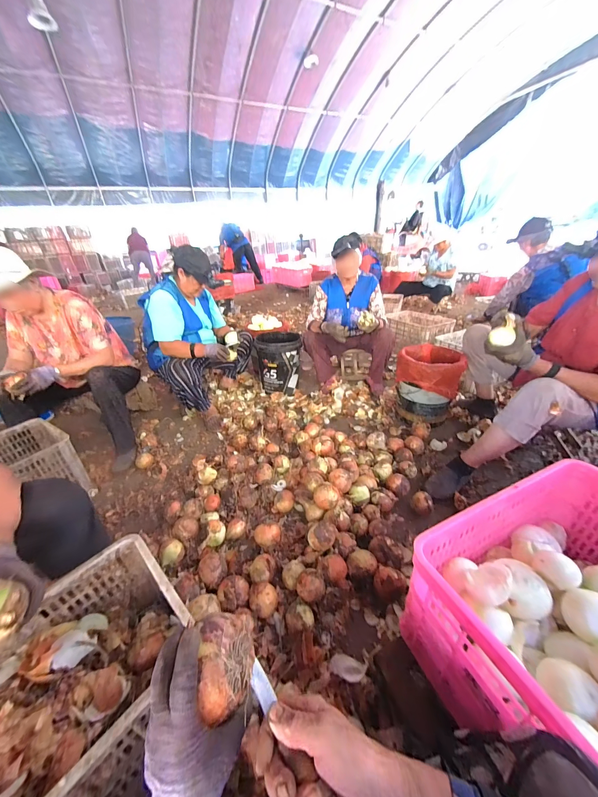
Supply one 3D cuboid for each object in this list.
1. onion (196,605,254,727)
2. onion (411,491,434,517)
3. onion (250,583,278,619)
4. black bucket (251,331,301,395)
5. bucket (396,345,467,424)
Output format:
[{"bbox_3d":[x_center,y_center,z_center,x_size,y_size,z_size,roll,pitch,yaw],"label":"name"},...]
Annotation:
[{"bbox_3d":[-0.076,0.286,0.309,0.055,0.051,0.082,-11,33,-11],"label":"onion"},{"bbox_3d":[0.449,0.391,1.022,0.060,0.081,0.067,-3,29,2],"label":"onion"},{"bbox_3d":[-0.097,0.553,0.768,0.078,0.061,0.080,-4,29,1],"label":"onion"},{"bbox_3d":[-0.134,-0.243,1.882,0.299,0.328,0.328,-7,29,-5],"label":"black bucket"},{"bbox_3d":[0.681,-0.070,1.511,0.294,0.355,0.290,-3,29,2],"label":"bucket"}]

